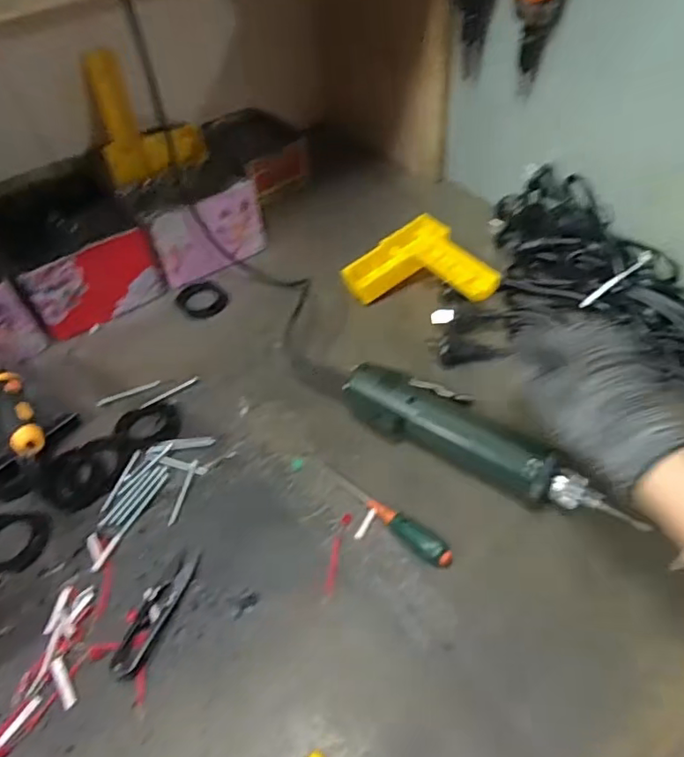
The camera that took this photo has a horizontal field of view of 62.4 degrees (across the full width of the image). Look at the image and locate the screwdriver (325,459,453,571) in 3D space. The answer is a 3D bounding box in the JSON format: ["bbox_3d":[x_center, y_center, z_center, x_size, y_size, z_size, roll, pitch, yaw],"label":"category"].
[{"bbox_3d":[0.032,0.101,0.439,0.017,0.012,0.127,-37,55,-23],"label":"screwdriver"}]

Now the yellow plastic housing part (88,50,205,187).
[{"bbox_3d":[-0.231,-0.311,0.672,0.115,0.118,0.072,-10,49,-2],"label":"yellow plastic housing part"}]

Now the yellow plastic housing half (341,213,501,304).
[{"bbox_3d":[0.092,-0.125,0.596,0.160,0.030,0.111,6,57,32],"label":"yellow plastic housing half"}]

